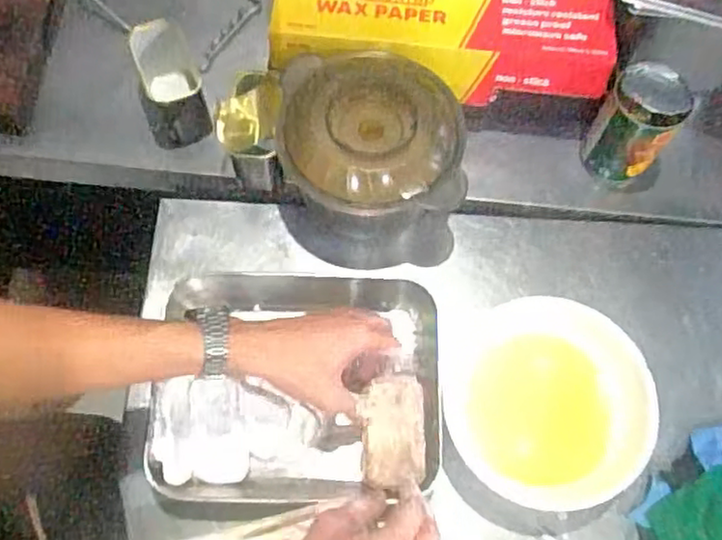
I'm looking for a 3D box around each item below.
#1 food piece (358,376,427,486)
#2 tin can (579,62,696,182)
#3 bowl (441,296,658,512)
[{"bbox_3d":[0.029,0.141,0.595,0.052,0.010,0.092,-2,70,-2],"label":"food piece"},{"bbox_3d":[0.275,-0.146,0.690,0.070,0.123,0.075,0,70,-1],"label":"tin can"},{"bbox_3d":[0.159,0.115,0.598,0.157,0.086,0.171,0,70,-1],"label":"bowl"}]

